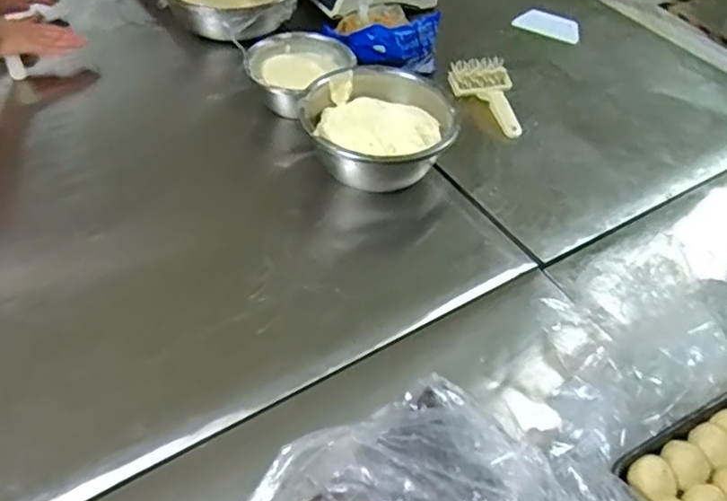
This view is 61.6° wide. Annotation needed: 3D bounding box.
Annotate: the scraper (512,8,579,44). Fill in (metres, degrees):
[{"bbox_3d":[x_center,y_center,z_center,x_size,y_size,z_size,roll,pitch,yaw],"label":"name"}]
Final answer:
[{"bbox_3d":[0.441,-0.534,1.440,0.155,0.004,0.117,27,51,18],"label":"scraper"}]

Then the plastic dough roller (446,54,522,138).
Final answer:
[{"bbox_3d":[0.252,-0.303,1.181,0.103,0.048,0.201,-22,66,-23],"label":"plastic dough roller"}]

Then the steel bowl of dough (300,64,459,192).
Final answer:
[{"bbox_3d":[0.022,-0.194,1.009,0.225,0.108,0.236,3,48,-3],"label":"steel bowl of dough"}]

